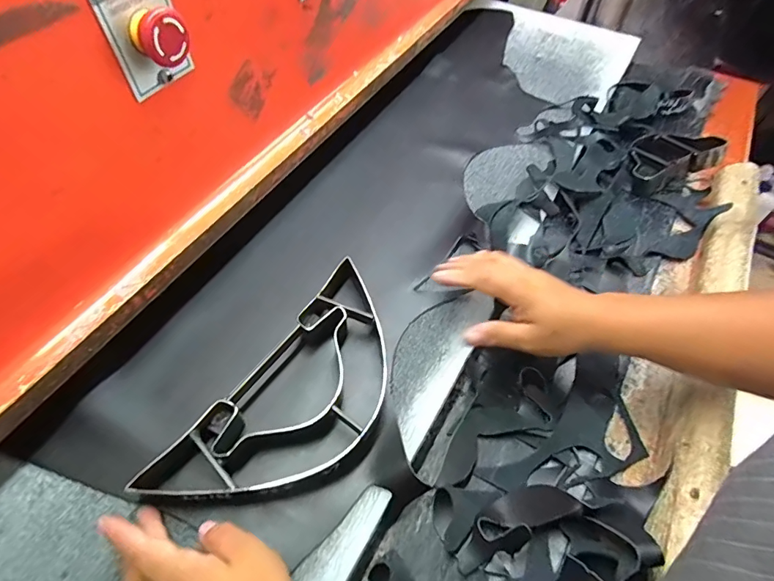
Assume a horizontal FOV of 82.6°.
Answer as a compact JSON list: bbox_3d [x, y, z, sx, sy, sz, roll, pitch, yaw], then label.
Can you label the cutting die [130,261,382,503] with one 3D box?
[{"bbox_3d":[-0.069,0.092,0.390,0.122,0.035,0.265,30,57,17],"label":"cutting die"}]

